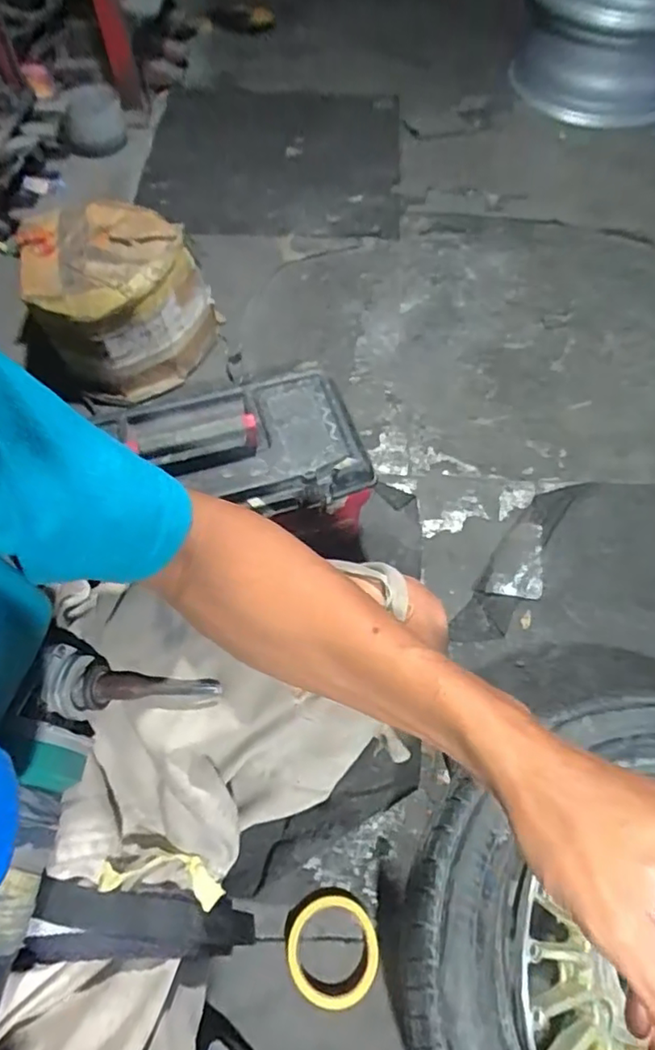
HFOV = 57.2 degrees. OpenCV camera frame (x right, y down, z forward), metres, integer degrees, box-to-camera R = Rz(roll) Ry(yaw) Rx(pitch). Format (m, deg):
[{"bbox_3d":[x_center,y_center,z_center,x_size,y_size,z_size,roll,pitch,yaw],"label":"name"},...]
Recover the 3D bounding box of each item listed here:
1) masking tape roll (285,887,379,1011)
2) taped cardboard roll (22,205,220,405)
[{"bbox_3d":[0.005,0.450,0.641,0.096,0.021,0.102,0,60,0],"label":"masking tape roll"},{"bbox_3d":[-0.356,-0.399,1.058,0.258,0.201,0.257,0,60,0],"label":"taped cardboard roll"}]

